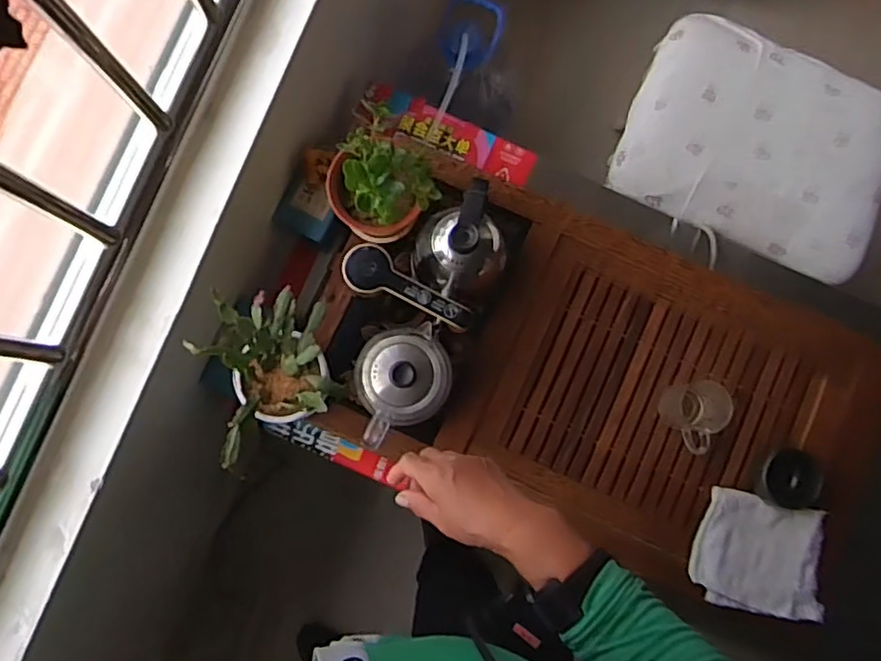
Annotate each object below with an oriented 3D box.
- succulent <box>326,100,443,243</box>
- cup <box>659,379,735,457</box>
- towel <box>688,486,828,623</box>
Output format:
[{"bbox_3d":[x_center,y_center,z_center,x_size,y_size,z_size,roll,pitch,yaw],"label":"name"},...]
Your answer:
[{"bbox_3d":[-0.085,-0.195,0.862,0.126,0.157,0.138,-40,85,-6],"label":"succulent"},{"bbox_3d":[0.368,0.123,0.905,0.071,0.080,0.098,-19,84,-3],"label":"cup"},{"bbox_3d":[0.450,0.315,0.903,0.171,0.033,0.156,10,83,0],"label":"towel"}]

